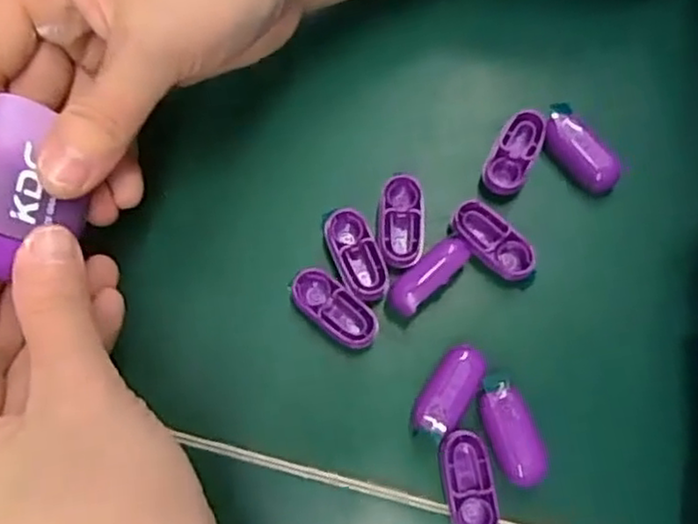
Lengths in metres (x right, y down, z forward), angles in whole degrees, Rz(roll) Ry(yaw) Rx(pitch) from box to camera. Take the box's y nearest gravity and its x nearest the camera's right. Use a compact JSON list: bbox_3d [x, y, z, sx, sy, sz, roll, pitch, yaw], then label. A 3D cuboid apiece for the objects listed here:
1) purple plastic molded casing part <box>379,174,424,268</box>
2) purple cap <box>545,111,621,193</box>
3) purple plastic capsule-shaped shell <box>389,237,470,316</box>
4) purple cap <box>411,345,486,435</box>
[{"bbox_3d":[0.019,-0.015,0.253,0.016,0.005,0.034,1,72,1],"label":"purple plastic molded casing part"},{"bbox_3d":[0.087,-0.041,0.263,0.011,0.013,0.034,-42,90,-13],"label":"purple cap"},{"bbox_3d":[0.028,0.004,0.245,0.033,0.005,0.012,-42,76,-11],"label":"purple plastic capsule-shaped shell"},{"bbox_3d":[0.033,0.042,0.232,0.015,0.009,0.032,33,76,11],"label":"purple cap"}]

